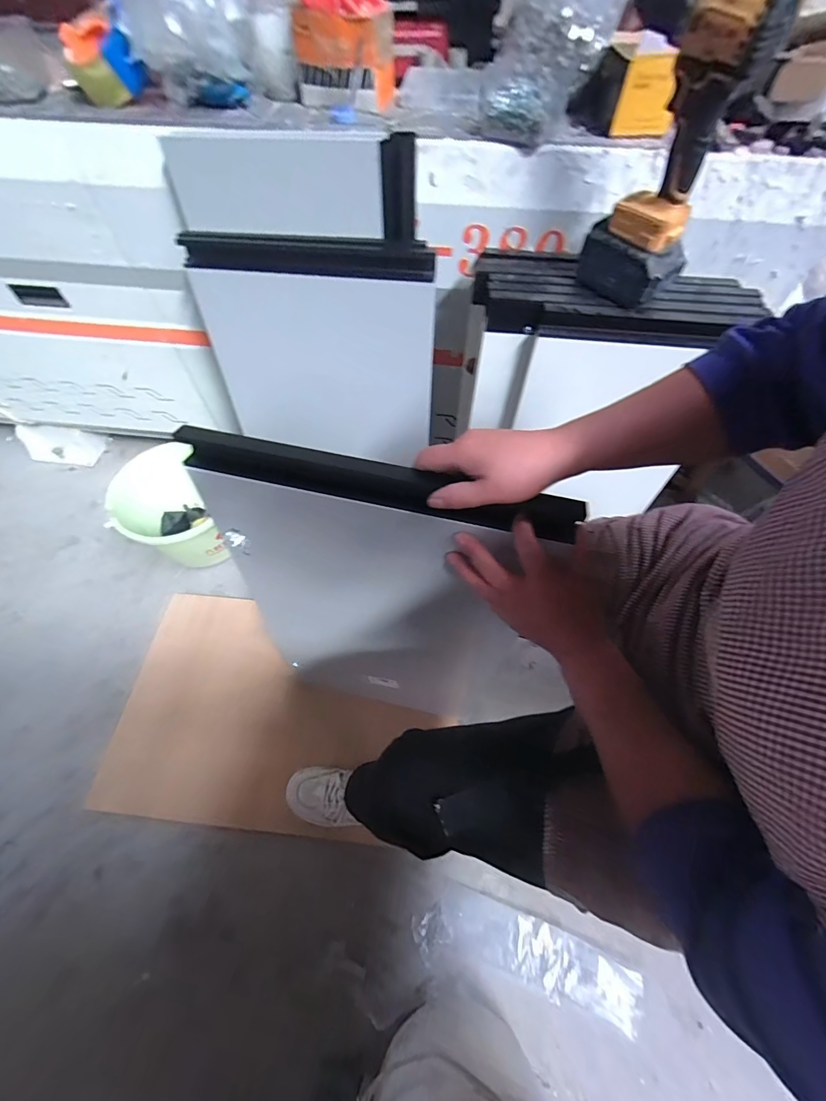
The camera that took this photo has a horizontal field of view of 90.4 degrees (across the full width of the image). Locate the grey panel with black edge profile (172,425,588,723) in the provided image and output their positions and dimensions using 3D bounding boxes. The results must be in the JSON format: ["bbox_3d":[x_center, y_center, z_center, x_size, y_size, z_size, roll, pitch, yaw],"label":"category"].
[{"bbox_3d":[-0.056,0.121,0.653,0.384,0.669,0.030,12,54,4],"label":"grey panel with black edge profile"}]

